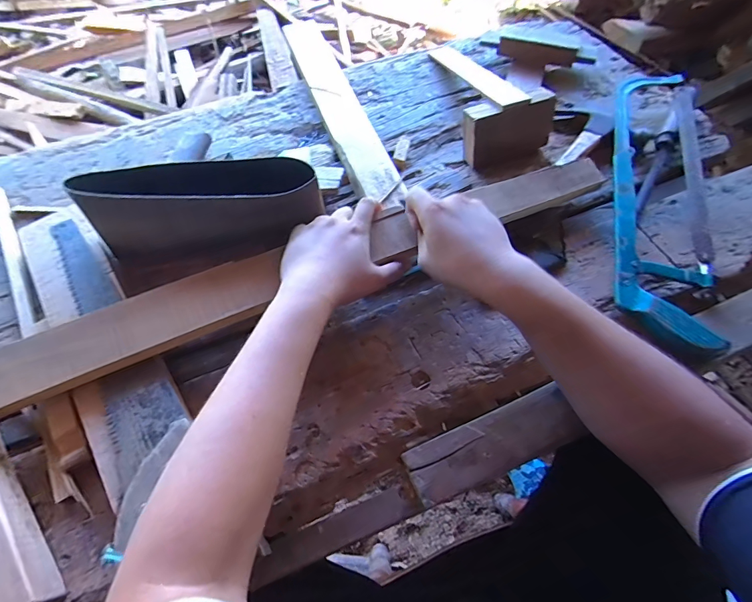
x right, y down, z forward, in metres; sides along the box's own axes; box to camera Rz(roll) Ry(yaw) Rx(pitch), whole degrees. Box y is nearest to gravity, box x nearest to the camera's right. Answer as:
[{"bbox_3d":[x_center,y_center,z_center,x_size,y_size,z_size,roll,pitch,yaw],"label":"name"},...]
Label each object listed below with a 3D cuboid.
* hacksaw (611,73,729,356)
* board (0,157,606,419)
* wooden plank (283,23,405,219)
[{"bbox_3d":[0.363,-0.152,0.479,0.115,0.034,0.461,11,63,7],"label":"hacksaw"},{"bbox_3d":[-0.055,-0.043,0.416,0.706,0.032,0.064,-21,63,-10],"label":"board"},{"bbox_3d":[-0.059,-0.306,0.579,0.064,0.024,0.500,-20,63,-5],"label":"wooden plank"}]

